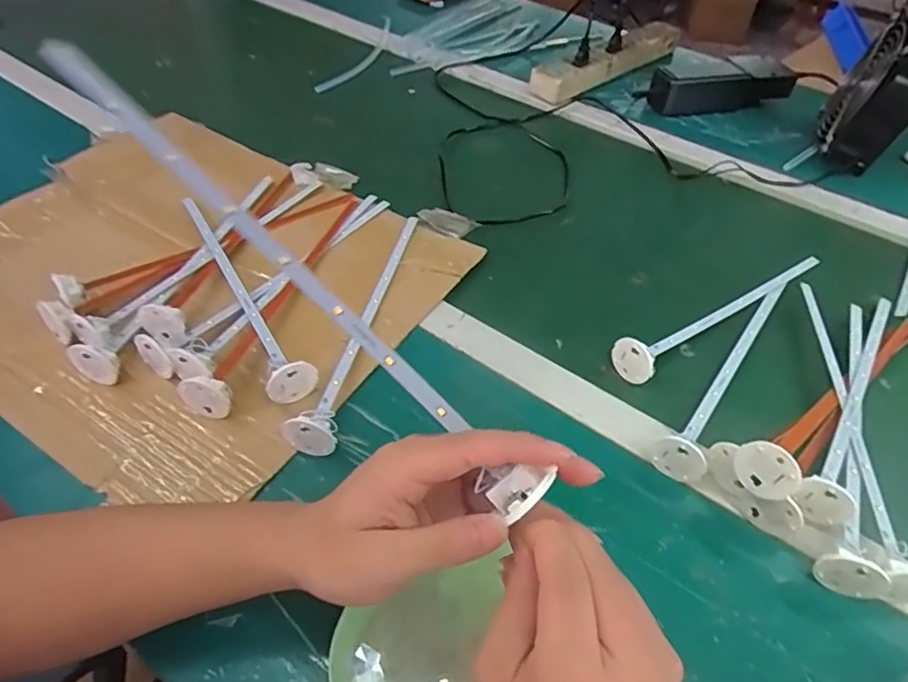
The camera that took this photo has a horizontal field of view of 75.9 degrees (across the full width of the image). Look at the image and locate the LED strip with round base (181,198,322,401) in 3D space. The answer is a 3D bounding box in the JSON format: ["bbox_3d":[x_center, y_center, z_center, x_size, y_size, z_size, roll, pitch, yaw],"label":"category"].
[{"bbox_3d":[-0.197,-0.055,0.518,0.037,0.036,0.288,-23,53,-24],"label":"LED strip with round base"}]

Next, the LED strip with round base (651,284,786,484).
[{"bbox_3d":[0.244,0.016,0.487,0.033,0.032,0.273,34,53,24],"label":"LED strip with round base"}]

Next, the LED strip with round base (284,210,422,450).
[{"bbox_3d":[-0.072,-0.031,0.506,0.034,0.035,0.286,11,47,6],"label":"LED strip with round base"}]

